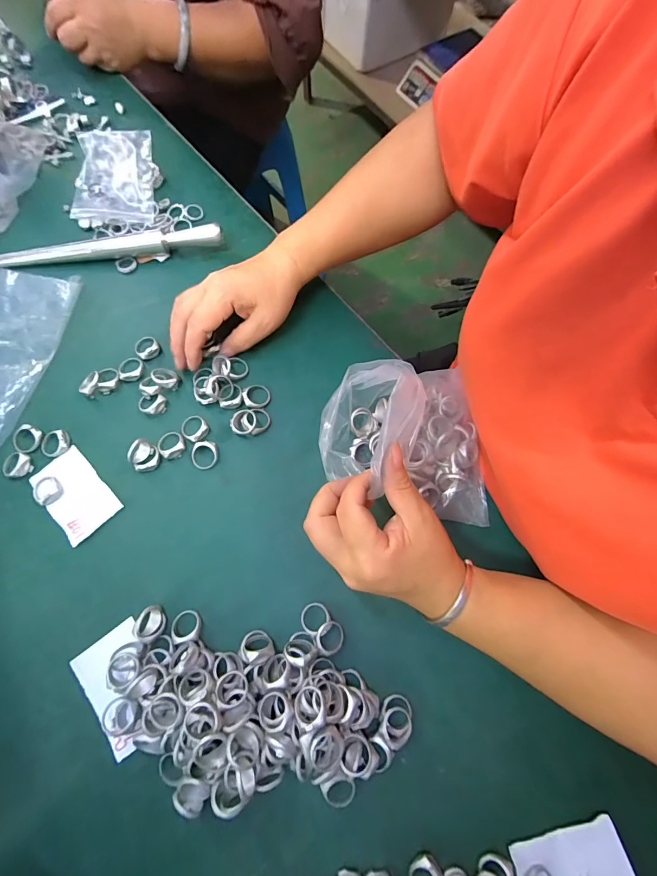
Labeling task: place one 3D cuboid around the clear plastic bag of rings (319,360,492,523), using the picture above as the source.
[{"bbox_3d":[0.065,0.000,0.293,0.137,0.094,0.122,-2,73,-1],"label":"clear plastic bag of rings"}]

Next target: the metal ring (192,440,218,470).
[{"bbox_3d":[-0.111,0.015,0.336,0.023,0.006,0.025,0,73,0],"label":"metal ring"}]

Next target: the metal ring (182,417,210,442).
[{"bbox_3d":[-0.123,-0.009,0.343,0.026,0.007,0.022,29,75,8],"label":"metal ring"}]

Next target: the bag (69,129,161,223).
[{"bbox_3d":[-0.238,-0.295,0.424,0.084,0.021,0.125,-4,73,-2],"label":"bag"}]

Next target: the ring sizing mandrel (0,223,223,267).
[{"bbox_3d":[-0.230,-0.204,0.391,0.235,0.023,0.024,-5,73,-2],"label":"ring sizing mandrel"}]

